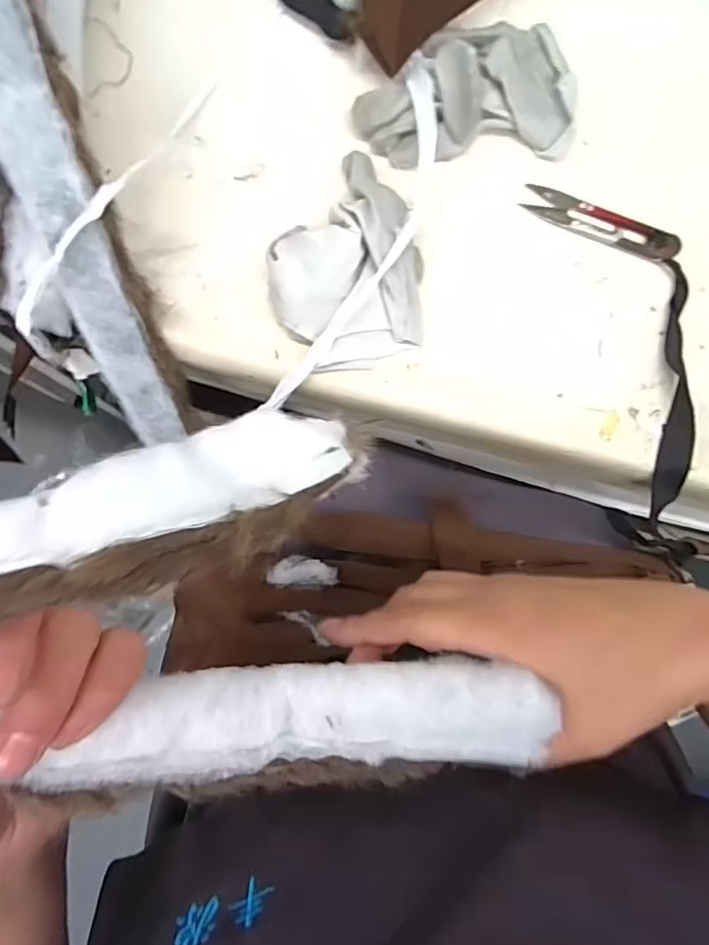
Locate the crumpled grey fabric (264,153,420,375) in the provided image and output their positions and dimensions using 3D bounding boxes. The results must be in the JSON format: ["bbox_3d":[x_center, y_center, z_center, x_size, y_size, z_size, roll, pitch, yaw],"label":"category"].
[{"bbox_3d":[-0.006,-0.117,0.311,0.090,0.027,0.108,-29,86,-7],"label":"crumpled grey fabric"}]

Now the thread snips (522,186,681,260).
[{"bbox_3d":[0.152,-0.153,0.336,0.098,0.006,0.019,21,83,-1],"label":"thread snips"}]

